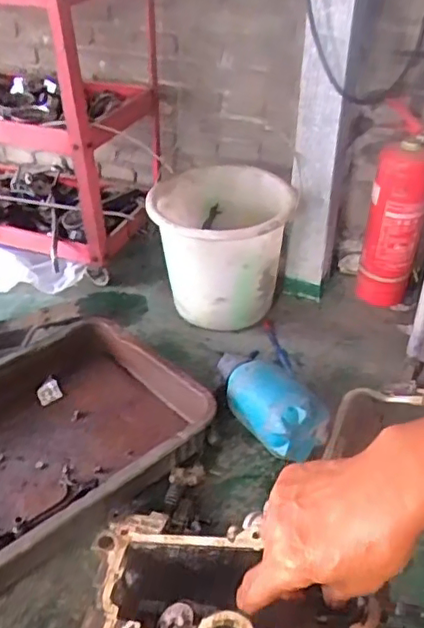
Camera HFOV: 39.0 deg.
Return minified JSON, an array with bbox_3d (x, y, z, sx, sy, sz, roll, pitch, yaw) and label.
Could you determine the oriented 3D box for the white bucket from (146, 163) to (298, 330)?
[{"bbox_3d":[0.018,-0.149,1.457,0.309,0.323,0.309,1,37,0],"label":"white bucket"}]

